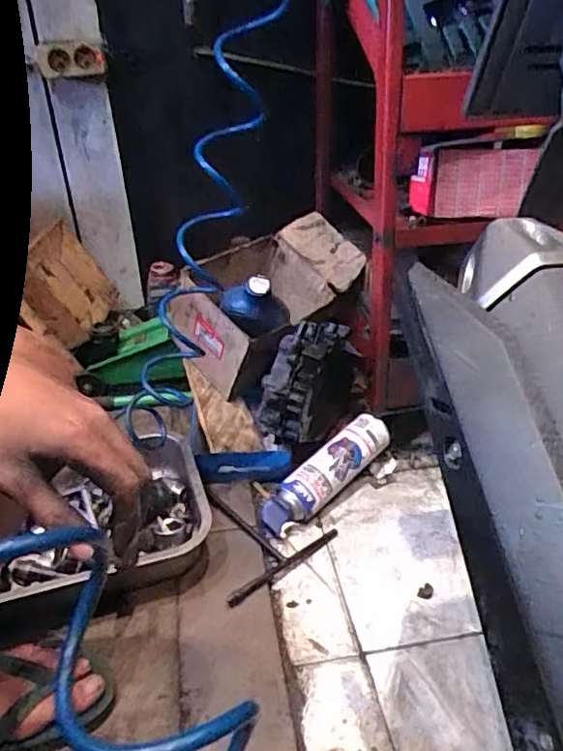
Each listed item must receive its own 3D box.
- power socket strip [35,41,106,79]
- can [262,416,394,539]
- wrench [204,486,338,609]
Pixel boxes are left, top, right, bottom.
[{"bbox_3d":[-0.374,-0.560,1.043,0.114,0.056,0.044,-9,33,-15],"label":"power socket strip"},{"bbox_3d":[0.068,0.150,0.889,0.243,0.058,0.061,-37,46,-22],"label":"can"},{"bbox_3d":[-0.052,0.219,0.839,0.187,0.014,0.183,-25,40,-35],"label":"wrench"}]

